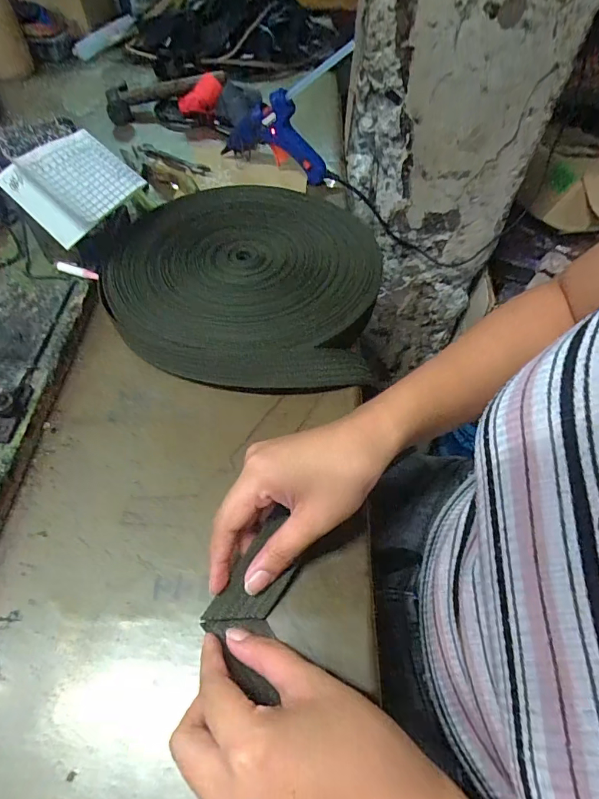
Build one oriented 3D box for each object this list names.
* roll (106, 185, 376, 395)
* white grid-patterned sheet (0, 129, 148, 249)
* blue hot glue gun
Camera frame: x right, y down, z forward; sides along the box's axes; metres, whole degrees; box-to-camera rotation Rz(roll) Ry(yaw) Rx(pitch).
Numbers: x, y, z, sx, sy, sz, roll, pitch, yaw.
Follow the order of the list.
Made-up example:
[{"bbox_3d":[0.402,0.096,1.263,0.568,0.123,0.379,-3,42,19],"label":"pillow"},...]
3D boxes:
[{"bbox_3d":[-0.052,-0.126,0.414,0.243,0.031,0.252,7,54,4],"label":"roll"},{"bbox_3d":[-0.196,-0.190,0.384,0.073,0.021,0.099,39,55,-15],"label":"white grid-patterned sheet"},{"bbox_3d":[-0.043,-0.343,0.554,0.171,0.097,0.043,34,60,21],"label":"blue hot glue gun"}]

